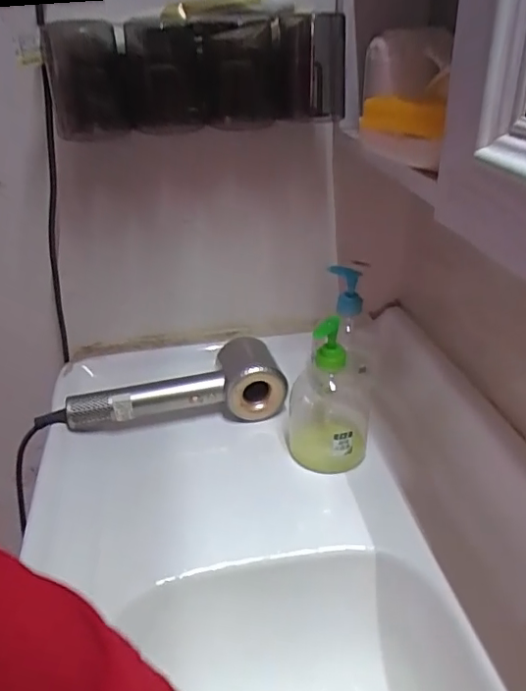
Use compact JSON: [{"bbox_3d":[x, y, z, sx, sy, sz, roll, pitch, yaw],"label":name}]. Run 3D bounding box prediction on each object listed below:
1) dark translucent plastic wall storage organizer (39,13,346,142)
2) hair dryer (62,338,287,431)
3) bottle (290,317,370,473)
[{"bbox_3d":[-0.062,-0.272,0.564,0.282,0.100,0.089,1,30,5],"label":"dark translucent plastic wall storage organizer"},{"bbox_3d":[-0.105,0.048,0.688,0.255,0.063,0.091,-6,30,-6],"label":"hair dryer"},{"bbox_3d":[0.069,0.048,0.590,0.088,0.162,0.078,2,30,7],"label":"bottle"}]

